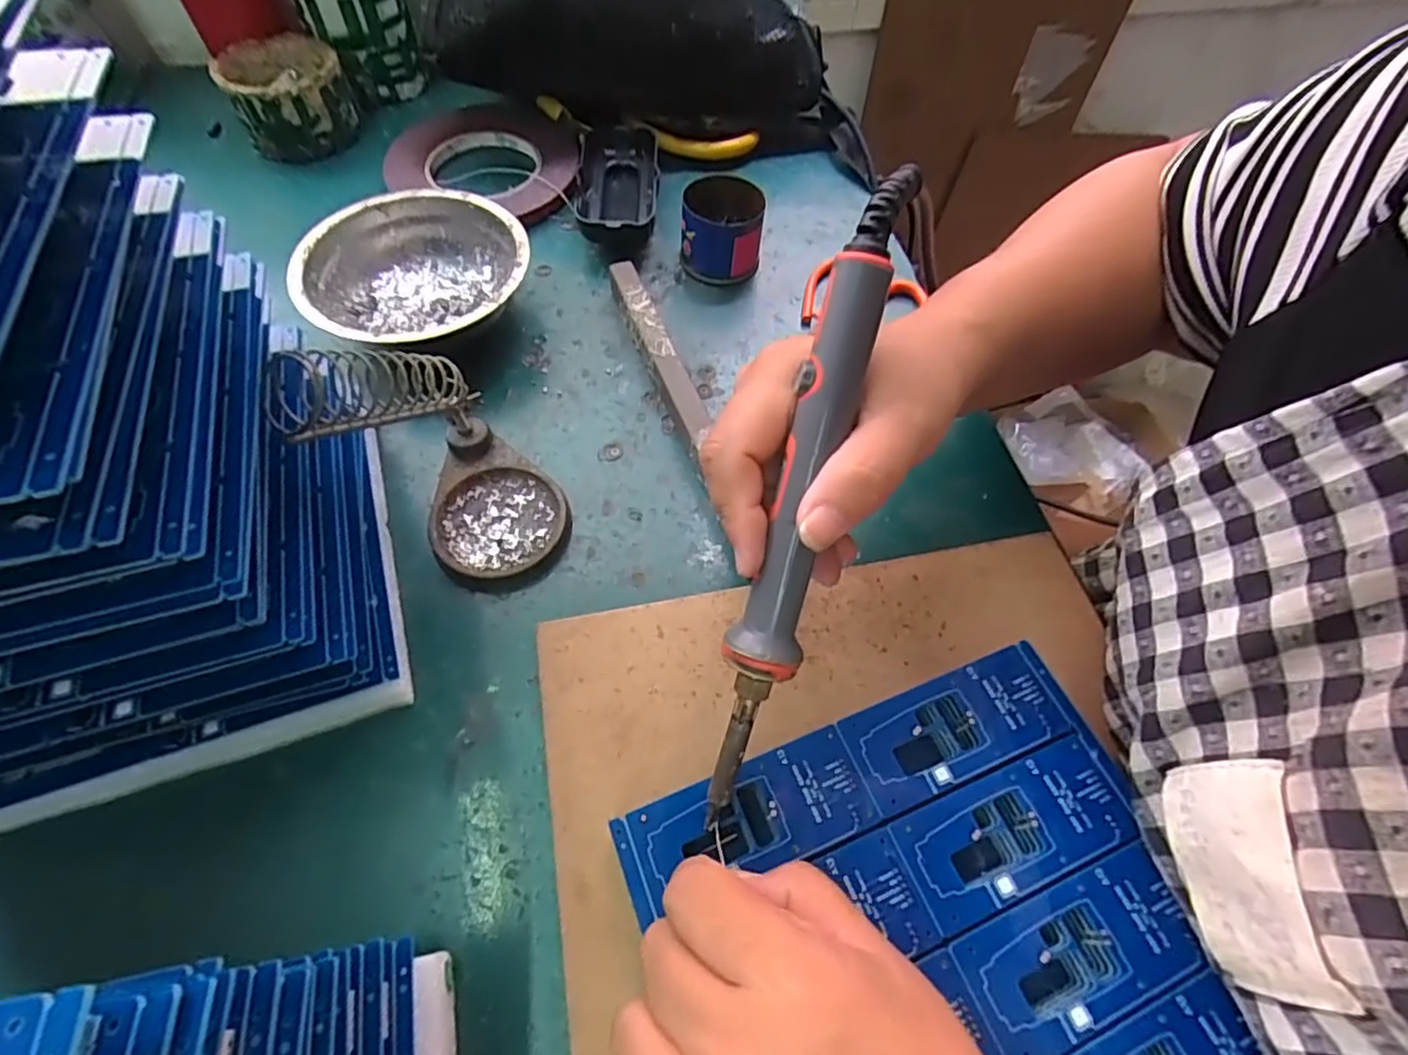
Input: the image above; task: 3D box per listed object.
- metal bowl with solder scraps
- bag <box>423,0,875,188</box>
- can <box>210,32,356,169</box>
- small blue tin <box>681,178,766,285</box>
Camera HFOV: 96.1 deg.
[{"bbox_3d":[-0.168,-0.144,0.377,0.124,0.042,0.120,2,59,-3],"label":"metal bowl with solder scraps"},{"bbox_3d":[-0.032,-0.331,0.443,0.306,0.108,0.079,7,59,0],"label":"bag"},{"bbox_3d":[-0.295,-0.308,0.456,0.080,0.050,0.074,-21,63,-15],"label":"can"},{"bbox_3d":[0.011,-0.191,0.412,0.051,0.046,0.052,2,59,-3],"label":"small blue tin"}]

